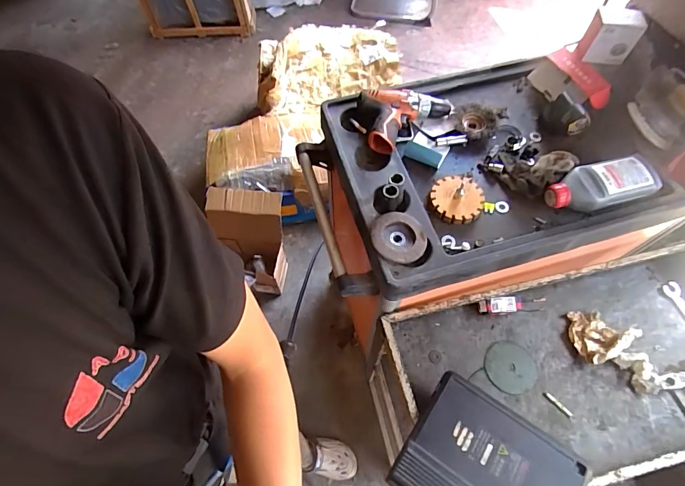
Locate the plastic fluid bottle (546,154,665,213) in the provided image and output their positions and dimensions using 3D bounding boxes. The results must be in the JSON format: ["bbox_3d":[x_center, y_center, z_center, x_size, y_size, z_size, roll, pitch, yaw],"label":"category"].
[{"bbox_3d":[0.430,-0.099,0.640,0.173,0.040,0.077,-13,63,-6],"label":"plastic fluid bottle"}]

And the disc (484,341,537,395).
[{"bbox_3d":[0.317,0.234,0.725,0.092,0.005,0.092,0,70,1],"label":"disc"}]

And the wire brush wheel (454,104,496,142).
[{"bbox_3d":[0.253,-0.231,0.736,0.080,0.022,0.080,9,72,5],"label":"wire brush wheel"}]

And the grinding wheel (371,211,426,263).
[{"bbox_3d":[0.093,-0.009,0.627,0.081,0.020,0.086,0,62,0],"label":"grinding wheel"}]

